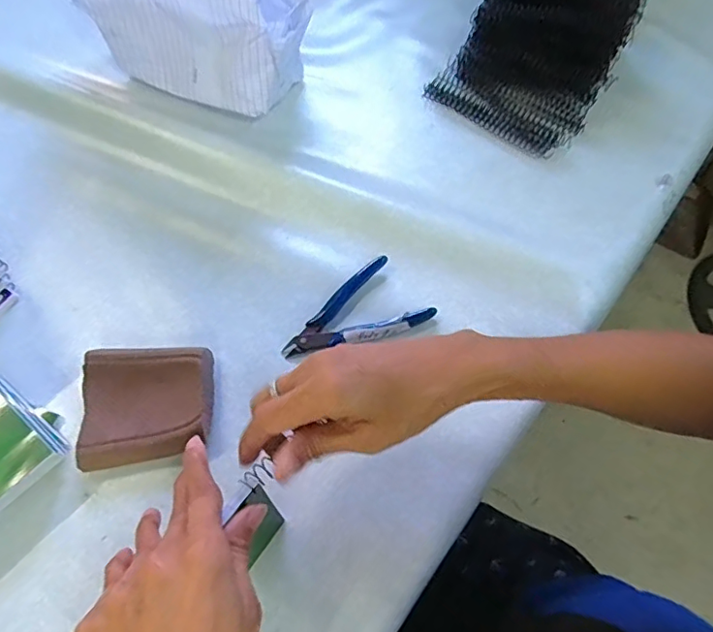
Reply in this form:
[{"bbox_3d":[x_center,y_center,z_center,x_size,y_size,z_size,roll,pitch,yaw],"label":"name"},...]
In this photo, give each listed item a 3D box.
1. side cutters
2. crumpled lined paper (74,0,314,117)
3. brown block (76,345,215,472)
[{"bbox_3d":[-0.006,0.000,0.440,0.118,0.010,0.072,-29,64,-18],"label":"side cutters"},{"bbox_3d":[-0.134,-0.334,0.555,0.211,0.141,0.203,26,62,13],"label":"crumpled lined paper"},{"bbox_3d":[-0.149,0.062,0.390,0.089,0.025,0.087,-7,59,-6],"label":"brown block"}]

